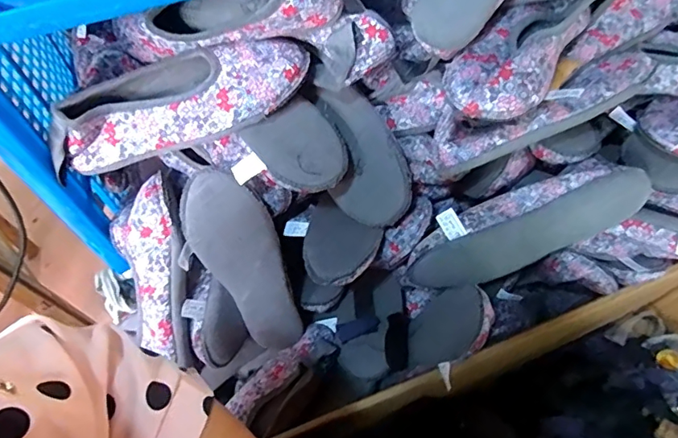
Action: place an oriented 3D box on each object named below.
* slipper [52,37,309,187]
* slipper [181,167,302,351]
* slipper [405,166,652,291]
[{"bbox_3d":[-0.156,-0.117,0.494,0.254,0.061,0.089,-16,61,-5],"label":"slipper"},{"bbox_3d":[-0.104,0.065,0.589,0.085,0.261,0.041,-25,33,-10],"label":"slipper"},{"bbox_3d":[0.196,0.010,0.546,0.261,0.093,0.063,-23,61,12],"label":"slipper"}]

